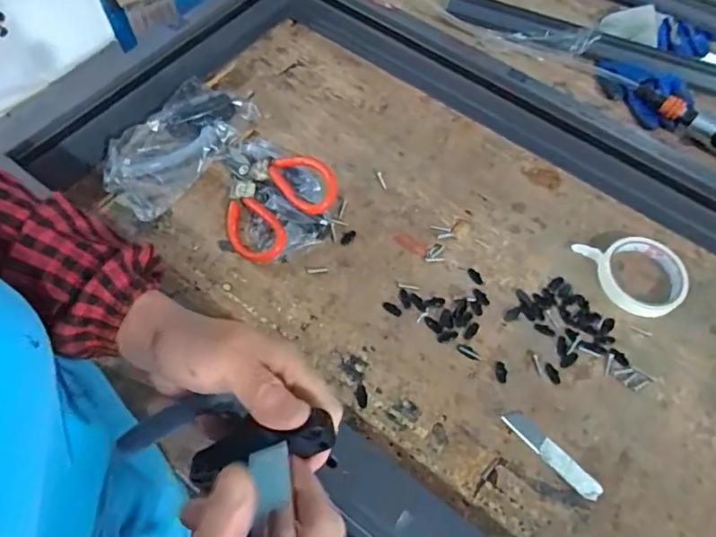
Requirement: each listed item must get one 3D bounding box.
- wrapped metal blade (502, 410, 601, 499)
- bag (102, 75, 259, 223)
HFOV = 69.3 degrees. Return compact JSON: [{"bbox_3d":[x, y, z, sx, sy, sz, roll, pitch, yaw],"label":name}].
[{"bbox_3d":[0.185,0.176,0.495,0.019,0.008,0.104,-39,69,-21],"label":"wrapped metal blade"},{"bbox_3d":[-0.226,-0.159,0.641,0.115,0.035,0.210,28,64,14],"label":"bag"}]

